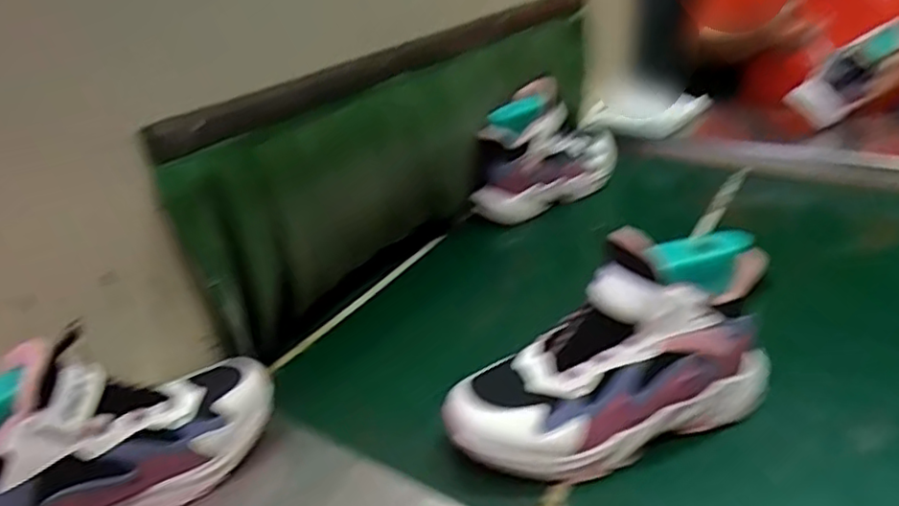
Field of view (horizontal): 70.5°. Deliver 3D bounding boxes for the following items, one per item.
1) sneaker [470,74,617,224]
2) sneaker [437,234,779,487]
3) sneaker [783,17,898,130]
[{"bbox_3d":[0.143,-0.151,0.899,0.083,0.158,0.248,18,35,38],"label":"sneaker"},{"bbox_3d":[0.127,0.080,0.503,0.254,0.158,0.085,-13,28,-15],"label":"sneaker"},{"bbox_3d":[0.634,-0.278,0.976,0.102,0.199,0.078,38,28,-9],"label":"sneaker"}]

